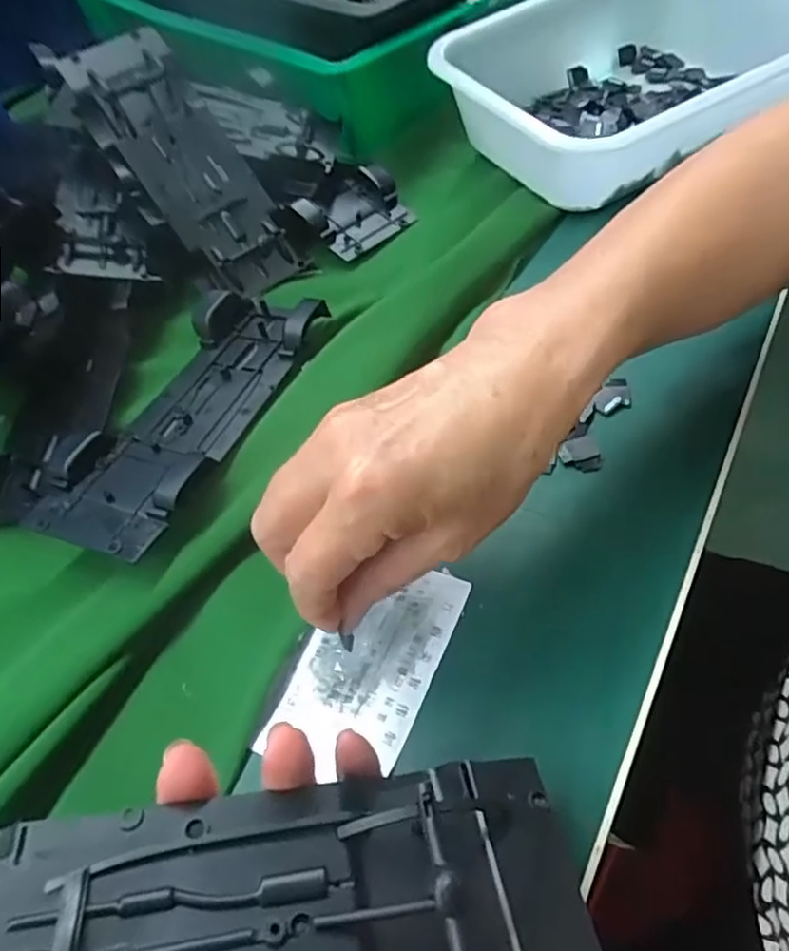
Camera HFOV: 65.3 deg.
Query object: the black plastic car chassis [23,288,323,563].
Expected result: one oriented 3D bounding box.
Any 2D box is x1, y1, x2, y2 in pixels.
[{"bbox_3d":[-0.114,-0.042,0.335,0.081,0.023,0.189,14,58,20],"label":"black plastic car chassis"}]

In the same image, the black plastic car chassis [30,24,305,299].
[{"bbox_3d":[-0.143,-0.211,0.413,0.073,0.022,0.200,-39,92,-21],"label":"black plastic car chassis"}]

